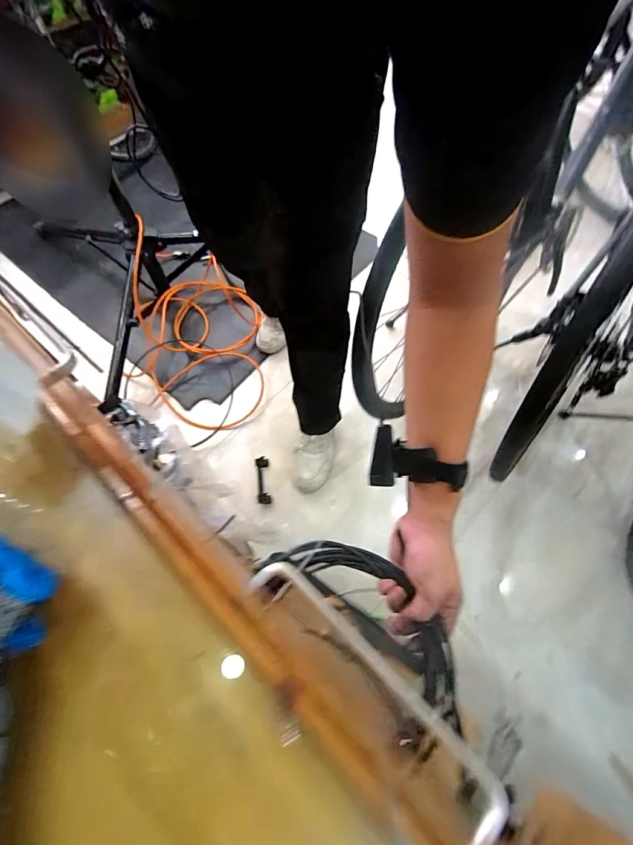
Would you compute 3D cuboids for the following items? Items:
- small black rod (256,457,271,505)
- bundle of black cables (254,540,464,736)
[{"bbox_3d":[-0.143,0.155,1.009,0.033,0.011,0.135,-9,61,-2],"label":"small black rod"},{"bbox_3d":[0.059,0.205,0.399,0.095,0.052,0.241,-41,75,-18],"label":"bundle of black cables"}]

